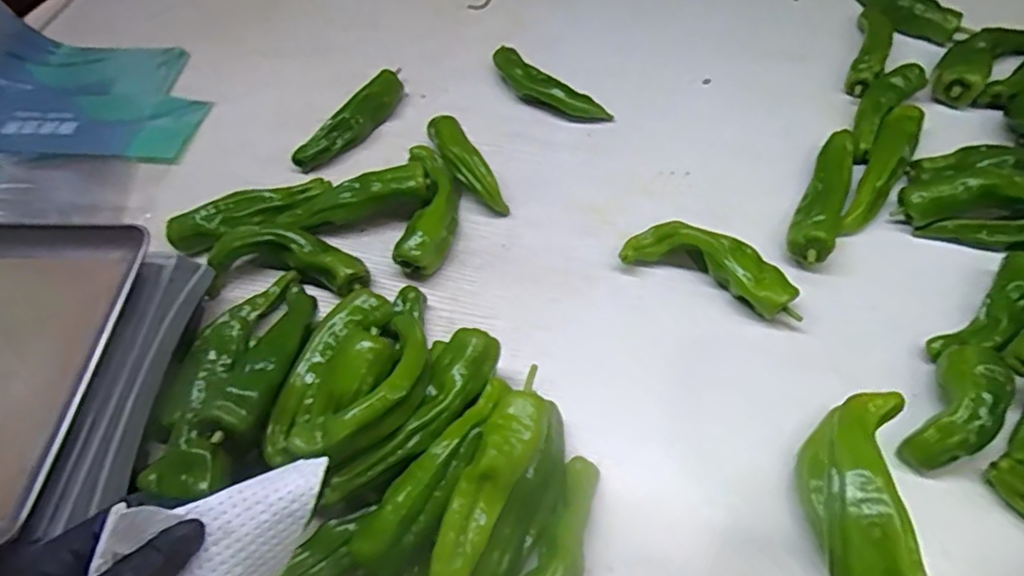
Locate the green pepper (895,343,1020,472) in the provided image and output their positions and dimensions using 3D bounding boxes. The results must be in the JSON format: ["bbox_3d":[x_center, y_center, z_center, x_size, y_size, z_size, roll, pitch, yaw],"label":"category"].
[{"bbox_3d":[0.329,0.089,0.446,0.047,0.042,0.106,32,83,18],"label":"green pepper"}]

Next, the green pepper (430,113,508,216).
[{"bbox_3d":[-0.048,-0.125,0.608,0.031,0.042,0.121,-28,64,-13],"label":"green pepper"}]

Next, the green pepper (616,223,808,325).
[{"bbox_3d":[0.176,-0.021,0.540,0.149,0.042,0.047,21,63,16],"label":"green pepper"}]

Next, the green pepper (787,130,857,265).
[{"bbox_3d":[0.292,-0.083,0.569,0.037,0.035,0.153,24,64,17],"label":"green pepper"}]

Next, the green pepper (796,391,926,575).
[{"bbox_3d":[0.165,0.113,0.269,0.057,0.029,0.143,-1,61,2],"label":"green pepper"}]

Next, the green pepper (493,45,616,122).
[{"bbox_3d":[0.036,-0.217,0.672,0.155,0.026,0.043,36,68,22],"label":"green pepper"}]

